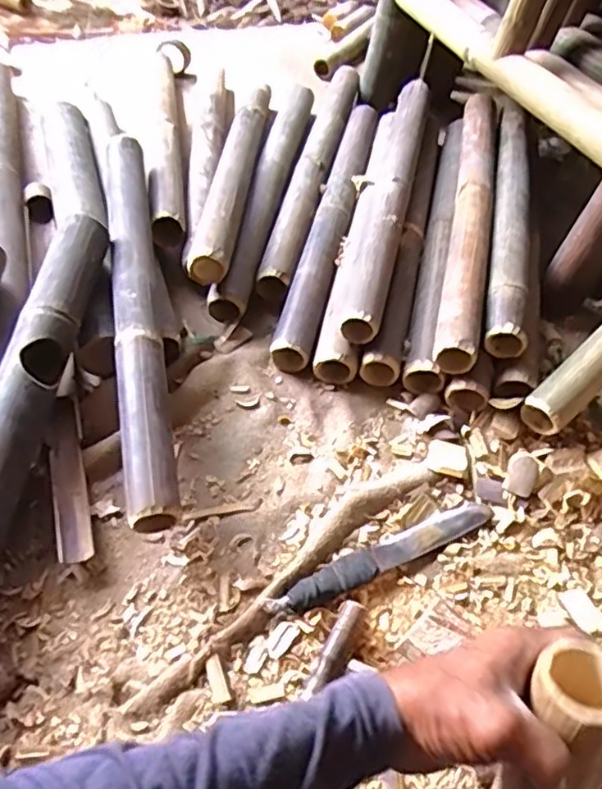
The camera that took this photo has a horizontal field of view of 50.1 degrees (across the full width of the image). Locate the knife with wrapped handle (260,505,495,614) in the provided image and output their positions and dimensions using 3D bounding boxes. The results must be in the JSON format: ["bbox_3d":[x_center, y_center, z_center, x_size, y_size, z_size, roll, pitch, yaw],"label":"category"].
[{"bbox_3d":[0.092,0.179,0.713,0.276,0.027,0.035,-21,57,-18],"label":"knife with wrapped handle"}]

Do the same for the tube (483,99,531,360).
[{"bbox_3d":[0.330,-0.297,1.019,0.070,0.050,0.599,10,53,5],"label":"tube"}]

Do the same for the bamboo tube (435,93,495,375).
[{"bbox_3d":[0.264,-0.282,0.998,0.060,0.059,0.626,9,52,9],"label":"bamboo tube"}]

